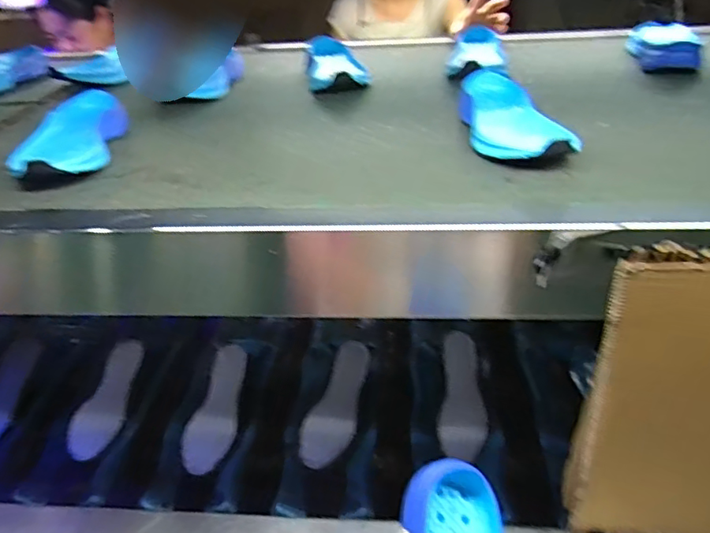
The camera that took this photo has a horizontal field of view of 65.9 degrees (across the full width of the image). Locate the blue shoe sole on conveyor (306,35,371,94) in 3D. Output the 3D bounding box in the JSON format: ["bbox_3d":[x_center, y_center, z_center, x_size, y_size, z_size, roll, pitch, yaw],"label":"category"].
[{"bbox_3d":[-0.032,-0.329,0.891,0.089,0.044,0.257,-5,33,-4],"label":"blue shoe sole on conveyor"}]

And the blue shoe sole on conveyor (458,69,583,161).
[{"bbox_3d":[0.174,-0.167,0.624,0.093,0.047,0.239,-3,33,0],"label":"blue shoe sole on conveyor"}]

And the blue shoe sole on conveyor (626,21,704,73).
[{"bbox_3d":[0.516,-0.363,0.911,0.127,0.045,0.277,12,36,22],"label":"blue shoe sole on conveyor"}]

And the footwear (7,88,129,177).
[{"bbox_3d":[-0.337,-0.158,0.660,0.087,0.039,0.241,-7,33,-7],"label":"footwear"}]

